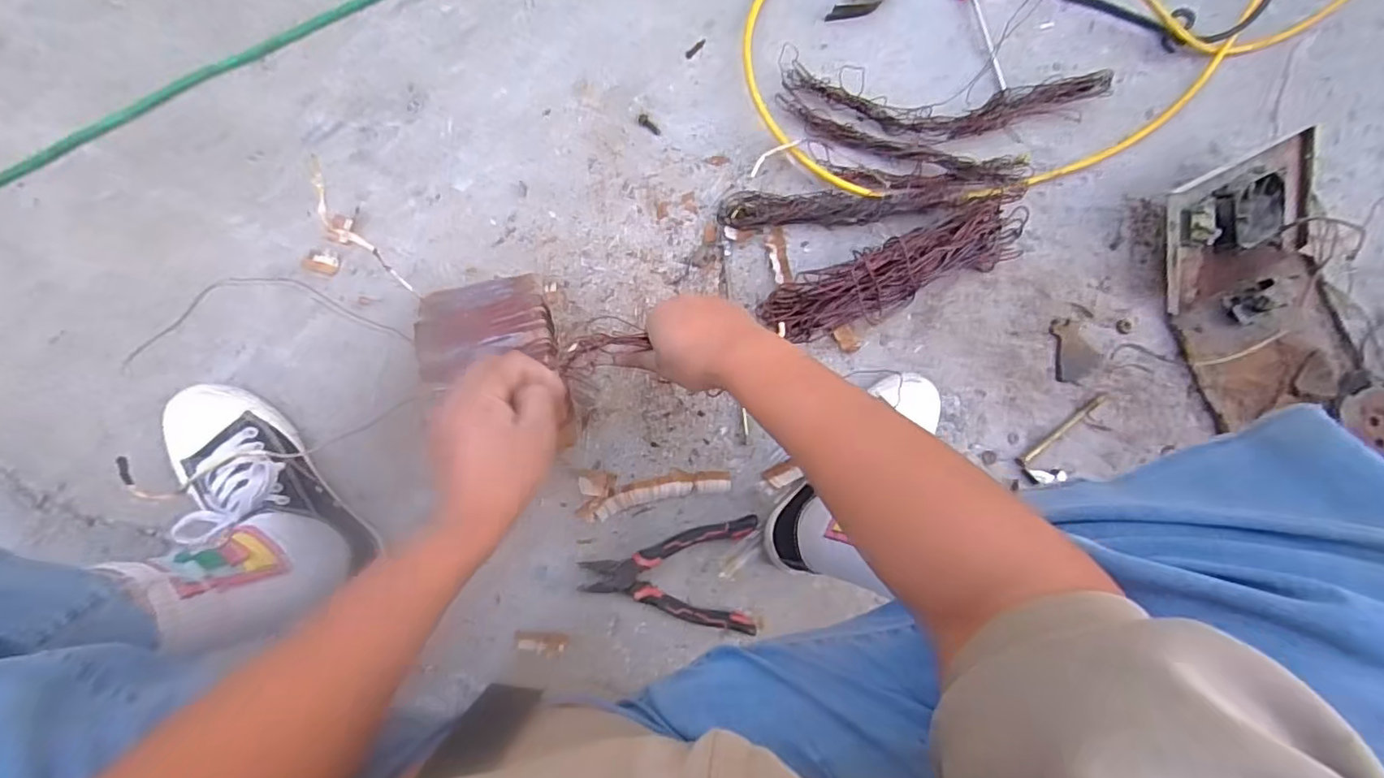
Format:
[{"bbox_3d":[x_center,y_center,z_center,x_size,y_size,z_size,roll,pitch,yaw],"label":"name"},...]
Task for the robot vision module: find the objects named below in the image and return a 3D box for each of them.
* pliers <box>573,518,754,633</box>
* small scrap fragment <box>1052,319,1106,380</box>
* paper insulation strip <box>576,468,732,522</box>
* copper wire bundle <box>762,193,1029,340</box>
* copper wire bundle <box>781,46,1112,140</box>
[{"bbox_3d":[-0.023,0.194,0.612,0.177,0.030,0.116,0,88,-7],"label":"pliers"},{"bbox_3d":[0.465,-0.048,0.707,0.065,0.004,0.072,-7,89,-7],"label":"small scrap fragment"},{"bbox_3d":[-0.038,0.113,0.628,0.159,0.014,0.050,0,88,-7],"label":"paper insulation strip"},{"bbox_3d":[0.226,-0.128,0.644,0.303,0.068,0.072,-24,91,-7],"label":"copper wire bundle"},{"bbox_3d":[0.292,-0.330,0.675,0.382,0.041,0.084,3,87,-7],"label":"copper wire bundle"}]

